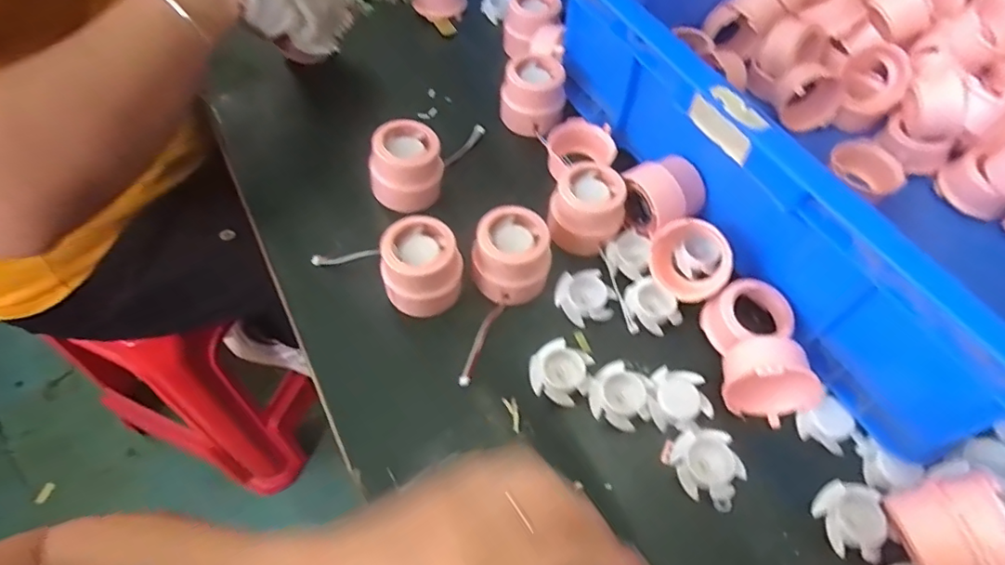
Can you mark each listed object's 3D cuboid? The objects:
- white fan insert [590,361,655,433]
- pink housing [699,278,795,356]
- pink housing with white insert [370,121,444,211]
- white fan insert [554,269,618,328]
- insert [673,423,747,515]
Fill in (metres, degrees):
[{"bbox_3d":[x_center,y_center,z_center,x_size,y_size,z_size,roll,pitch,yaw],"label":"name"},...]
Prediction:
[{"bbox_3d":[0.076,0.072,0.356,0.038,0.013,0.037,1,58,-1],"label":"white fan insert"},{"bbox_3d":[0.165,0.023,0.375,0.048,0.039,0.047,1,58,-1],"label":"pink housing"},{"bbox_3d":[-0.075,-0.090,0.429,0.053,0.048,0.050,-13,59,-10],"label":"pink housing with white insert"},{"bbox_3d":[0.059,0.011,0.395,0.037,0.014,0.039,1,58,-1],"label":"white fan insert"},{"bbox_3d":[0.123,0.110,0.333,0.037,0.010,0.046,-16,60,-11],"label":"insert"}]

